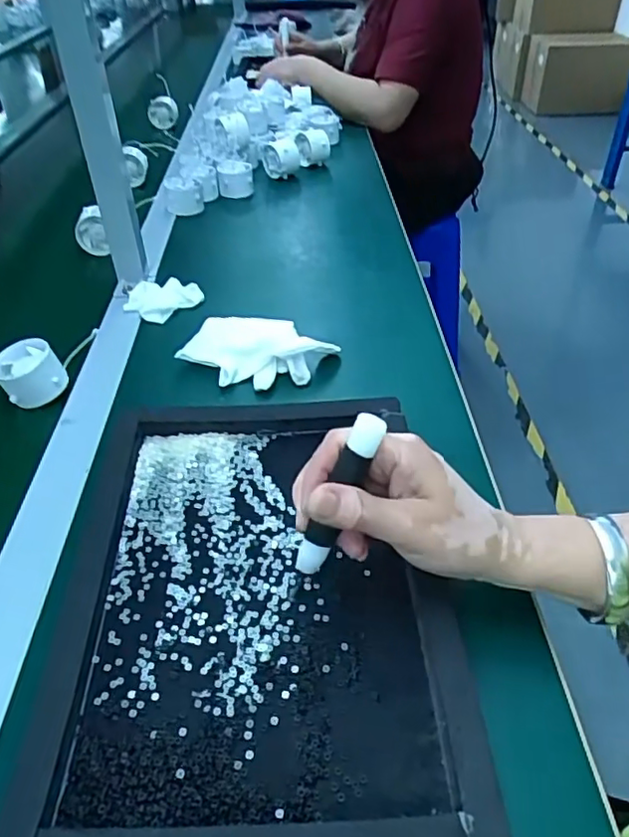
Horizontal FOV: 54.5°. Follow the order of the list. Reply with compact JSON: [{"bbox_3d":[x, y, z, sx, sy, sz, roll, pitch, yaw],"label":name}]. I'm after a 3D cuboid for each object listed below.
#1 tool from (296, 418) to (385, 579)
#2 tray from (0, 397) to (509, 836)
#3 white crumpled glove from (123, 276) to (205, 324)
[{"bbox_3d":[0.013,0.042,0.326,0.017,0.095,0.018,31,14,32],"label":"tool"},{"bbox_3d":[-0.039,0.097,0.367,0.224,0.029,0.296,-1,40,-2],"label":"tray"},{"bbox_3d":[-0.157,-0.126,0.633,0.078,0.017,0.065,-4,41,-2],"label":"white crumpled glove"}]

